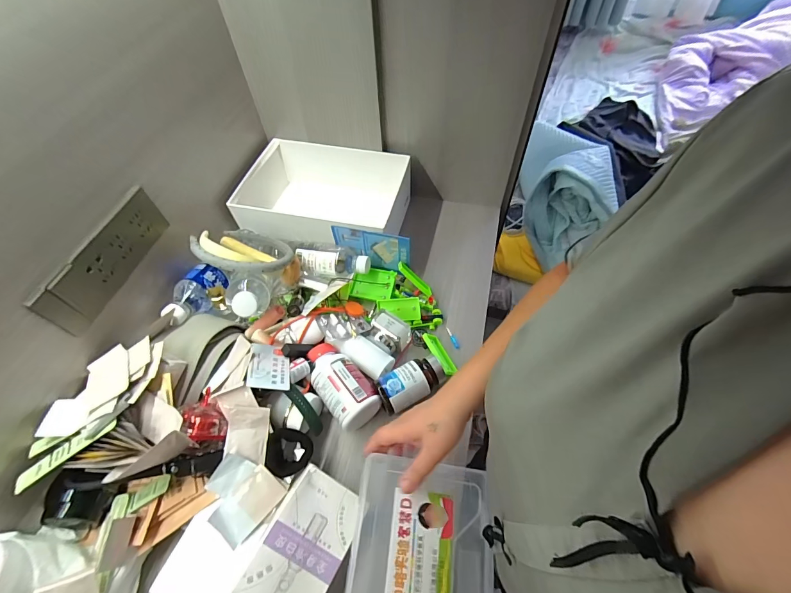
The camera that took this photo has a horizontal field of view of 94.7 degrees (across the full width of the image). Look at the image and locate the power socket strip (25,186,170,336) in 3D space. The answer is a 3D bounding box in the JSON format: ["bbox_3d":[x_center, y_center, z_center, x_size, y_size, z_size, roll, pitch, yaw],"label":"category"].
[{"bbox_3d":[-0.369,-0.050,0.470,0.016,0.077,0.193,9,58,8],"label":"power socket strip"}]

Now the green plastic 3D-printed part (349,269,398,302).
[{"bbox_3d":[-0.043,-0.022,0.658,0.075,0.019,0.059,11,71,-5],"label":"green plastic 3D-printed part"}]

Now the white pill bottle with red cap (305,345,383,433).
[{"bbox_3d":[-0.080,0.129,0.539,0.071,0.063,0.125,-35,62,-19],"label":"white pill bottle with red cap"}]

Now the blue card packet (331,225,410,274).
[{"bbox_3d":[-0.042,-0.083,0.653,0.136,0.091,0.007,11,55,10],"label":"blue card packet"}]

